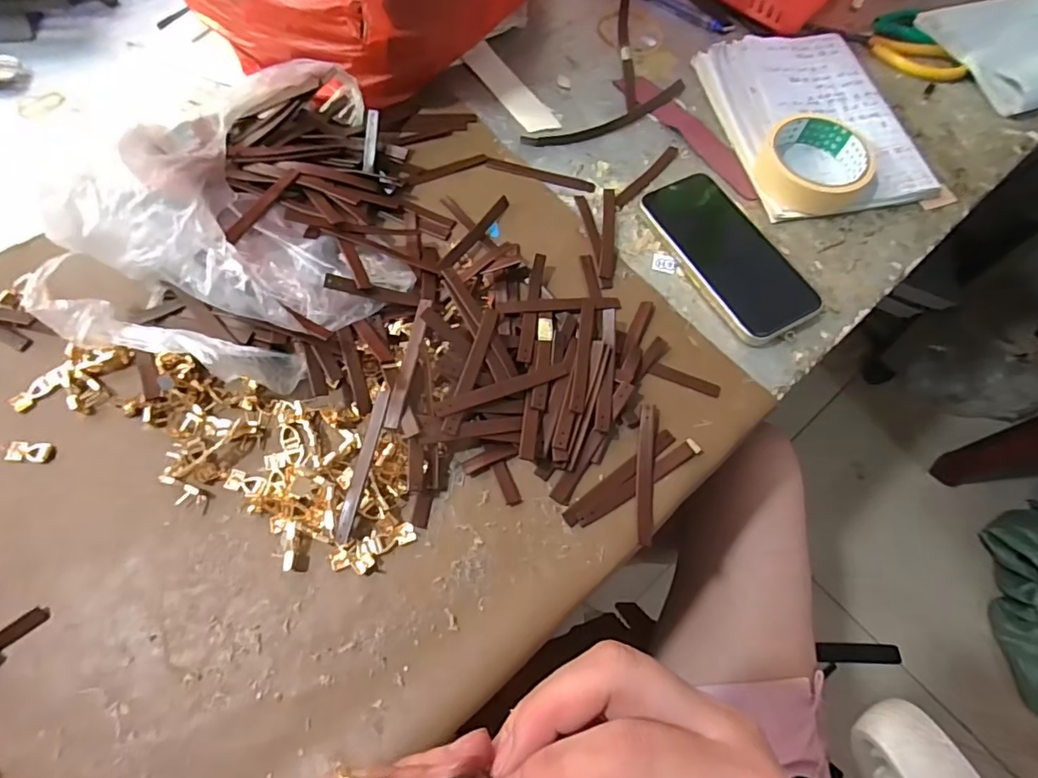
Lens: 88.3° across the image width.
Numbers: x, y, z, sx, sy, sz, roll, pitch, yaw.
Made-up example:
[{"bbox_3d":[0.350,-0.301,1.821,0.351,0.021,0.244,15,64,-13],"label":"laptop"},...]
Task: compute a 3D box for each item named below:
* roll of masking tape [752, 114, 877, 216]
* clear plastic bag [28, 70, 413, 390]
[{"bbox_3d":[0.254,-0.195,0.465,0.088,0.034,0.090,1,65,-3],"label":"roll of masking tape"},{"bbox_3d":[-0.173,-0.140,0.372,0.189,0.110,0.268,8,65,0],"label":"clear plastic bag"}]

